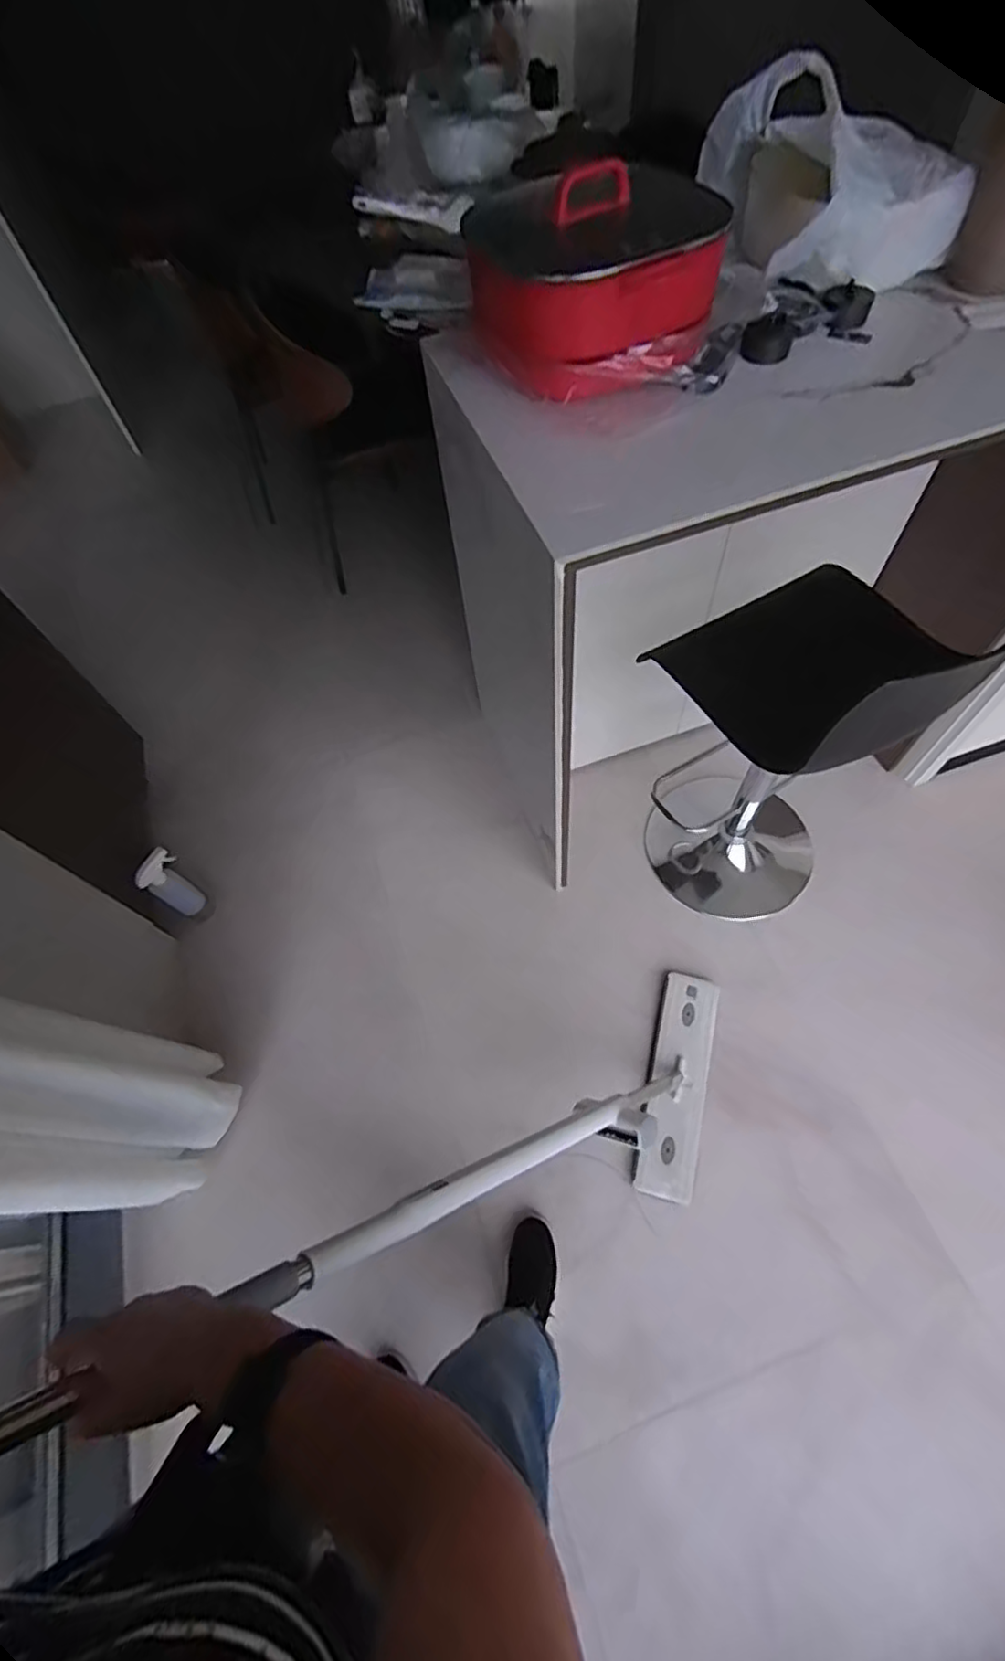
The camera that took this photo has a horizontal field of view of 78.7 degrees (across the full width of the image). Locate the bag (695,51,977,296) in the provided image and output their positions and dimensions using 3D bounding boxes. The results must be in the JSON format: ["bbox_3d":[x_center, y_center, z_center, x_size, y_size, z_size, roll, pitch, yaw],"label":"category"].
[{"bbox_3d":[0.450,-0.889,0.833,0.278,0.182,0.254,-19,61,-6],"label":"bag"}]

